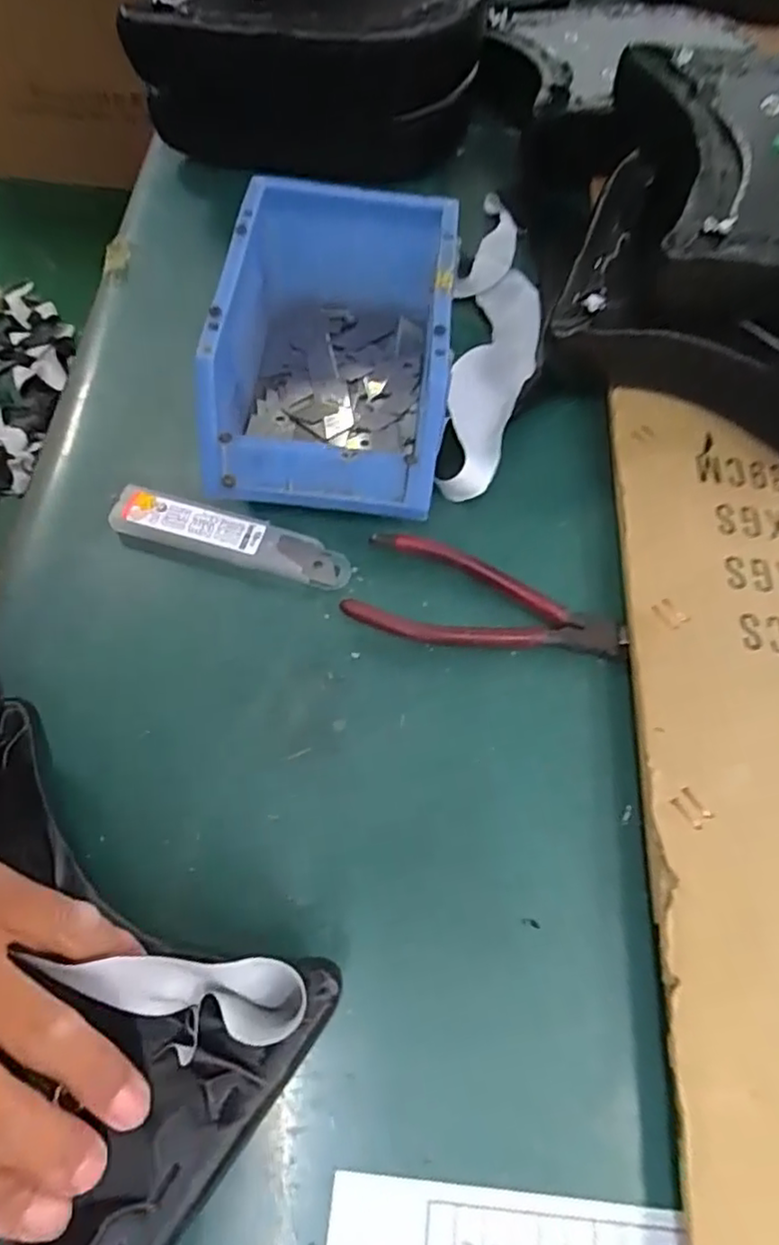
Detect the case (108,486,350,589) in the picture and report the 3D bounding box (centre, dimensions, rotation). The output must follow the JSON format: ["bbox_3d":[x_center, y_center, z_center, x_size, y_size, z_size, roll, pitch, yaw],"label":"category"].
[{"bbox_3d":[-0.084,-0.045,0.343,0.126,0.015,0.025,15,65,3],"label":"case"}]

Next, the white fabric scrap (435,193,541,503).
[{"bbox_3d":[0.068,-0.186,0.410,0.056,0.036,0.258,10,65,1],"label":"white fabric scrap"}]

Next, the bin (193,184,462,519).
[{"bbox_3d":[-0.028,-0.148,0.358,0.120,0.077,0.178,3,64,3],"label":"bin"}]

